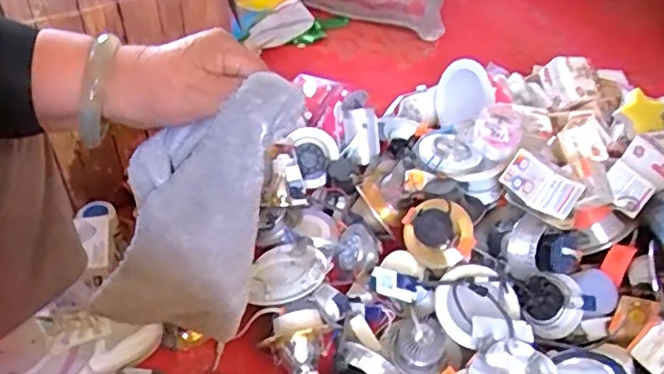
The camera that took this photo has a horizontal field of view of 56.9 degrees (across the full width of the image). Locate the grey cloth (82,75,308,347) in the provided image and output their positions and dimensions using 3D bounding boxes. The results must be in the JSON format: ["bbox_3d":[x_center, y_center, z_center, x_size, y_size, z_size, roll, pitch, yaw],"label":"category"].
[{"bbox_3d":[-0.095,0.017,0.425,0.099,0.217,0.031,24,26,7],"label":"grey cloth"}]

